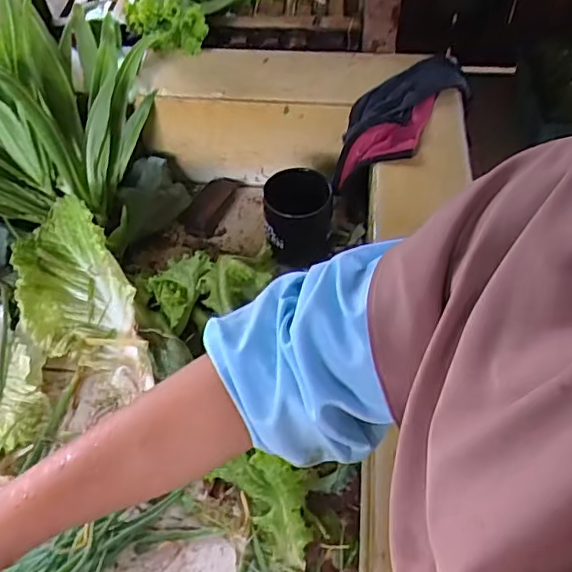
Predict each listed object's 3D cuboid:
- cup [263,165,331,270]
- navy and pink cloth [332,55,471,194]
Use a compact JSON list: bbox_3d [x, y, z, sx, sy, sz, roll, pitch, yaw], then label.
[{"bbox_3d":[0.015,-0.086,0.742,0.078,0.098,0.082,-1,51,1],"label":"cup"},{"bbox_3d":[0.142,-0.197,0.724,0.106,0.090,0.211,34,72,25],"label":"navy and pink cloth"}]

